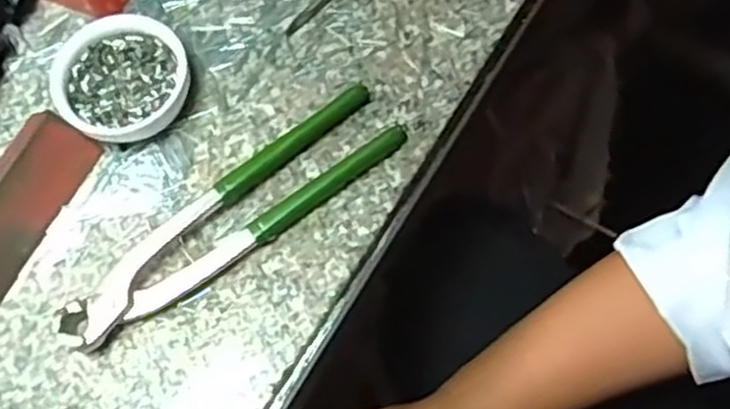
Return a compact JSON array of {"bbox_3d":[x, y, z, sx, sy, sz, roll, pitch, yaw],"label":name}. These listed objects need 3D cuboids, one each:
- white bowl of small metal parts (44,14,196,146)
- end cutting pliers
[{"bbox_3d":[-0.132,-0.068,0.425,0.070,0.024,0.067,-1,68,3],"label":"white bowl of small metal parts"},{"bbox_3d":[-0.068,0.006,0.400,0.194,0.017,0.042,-37,71,-11],"label":"end cutting pliers"}]

